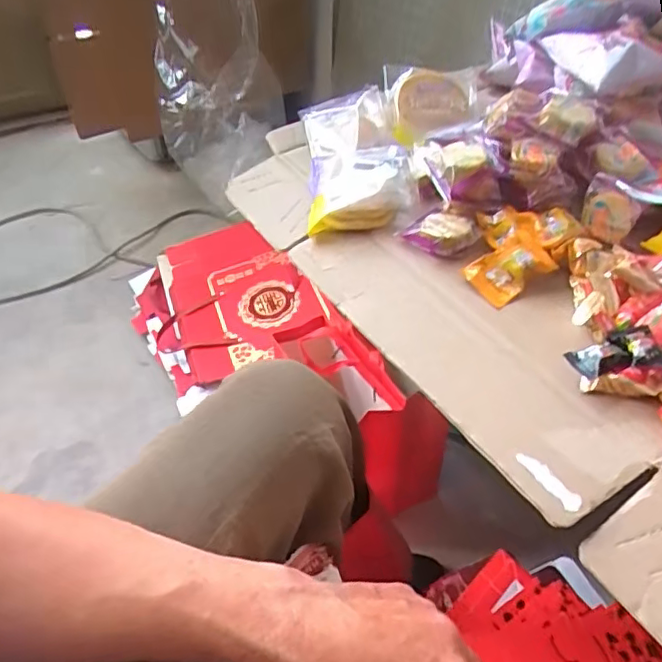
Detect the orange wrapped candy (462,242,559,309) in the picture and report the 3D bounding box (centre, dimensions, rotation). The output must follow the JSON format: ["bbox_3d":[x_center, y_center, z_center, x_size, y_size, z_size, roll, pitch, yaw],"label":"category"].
[{"bbox_3d":[0.141,-0.049,0.459,0.054,0.026,0.043,-24,48,-23],"label":"orange wrapped candy"}]

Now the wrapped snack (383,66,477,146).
[{"bbox_3d":[0.110,-0.237,0.603,0.100,0.019,0.103,-6,65,-5],"label":"wrapped snack"}]

